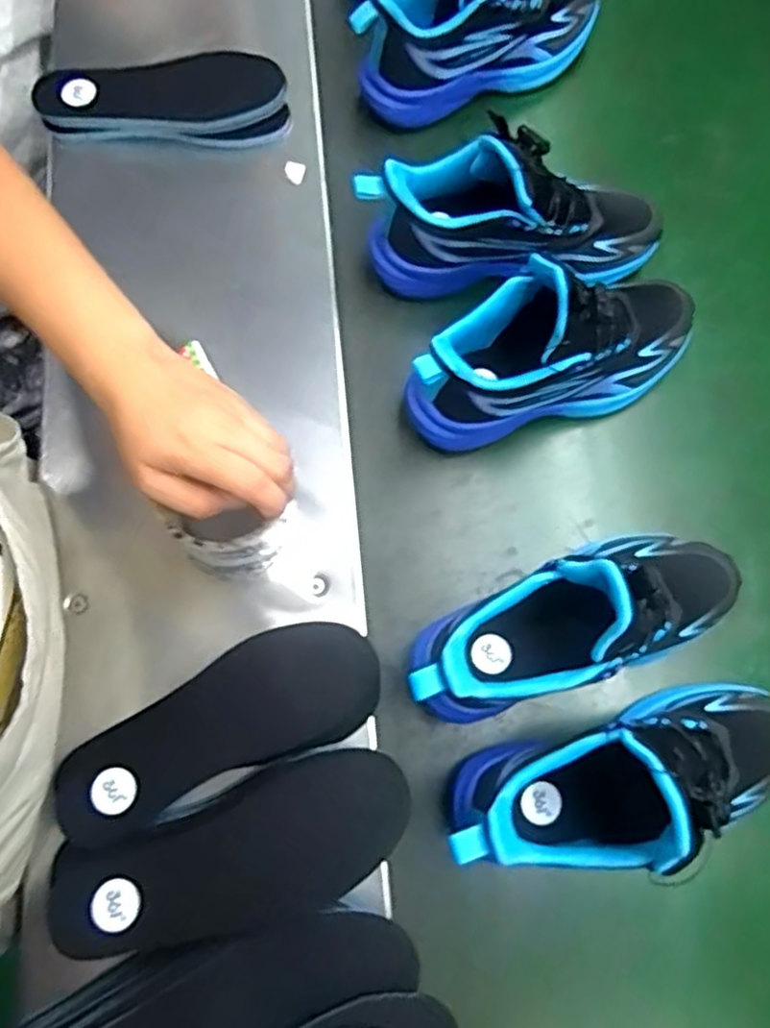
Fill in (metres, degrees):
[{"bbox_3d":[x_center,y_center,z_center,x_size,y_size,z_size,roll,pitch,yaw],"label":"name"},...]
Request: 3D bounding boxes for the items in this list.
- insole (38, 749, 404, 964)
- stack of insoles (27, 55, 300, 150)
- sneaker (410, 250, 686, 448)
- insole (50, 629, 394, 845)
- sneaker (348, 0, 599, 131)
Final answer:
[{"bbox_3d":[-0.094,0.214,0.444,0.223,0.016,0.082,-16,67,-11],"label":"insole"},{"bbox_3d":[-0.193,-0.360,0.621,0.211,0.027,0.073,-2,76,-1],"label":"stack of insoles"},{"bbox_3d":[0.132,-0.127,0.532,0.238,0.132,0.085,-17,74,-5],"label":"sneaker"},{"bbox_3d":[-0.111,0.138,0.470,0.221,0.014,0.078,-22,74,-6],"label":"insole"},{"bbox_3d":[0.086,-0.438,0.626,0.239,0.139,0.093,-22,77,-6],"label":"sneaker"}]

